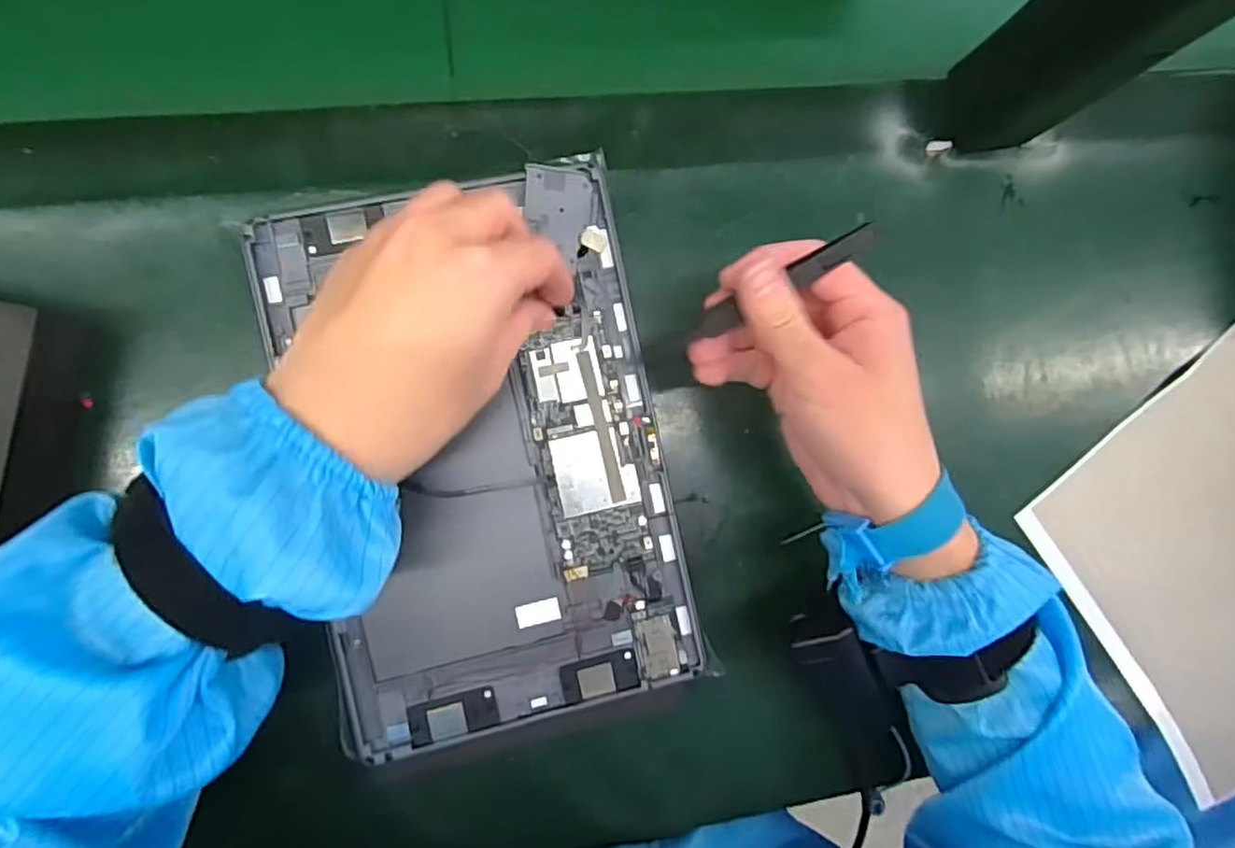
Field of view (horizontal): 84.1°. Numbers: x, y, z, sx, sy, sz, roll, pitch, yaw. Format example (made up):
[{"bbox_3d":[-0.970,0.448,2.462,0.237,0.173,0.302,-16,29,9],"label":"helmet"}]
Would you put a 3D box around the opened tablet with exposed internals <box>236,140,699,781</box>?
[{"bbox_3d":[-0.061,0.017,0.325,0.165,0.017,0.252,-12,92,-10],"label":"opened tablet with exposed internals"}]

